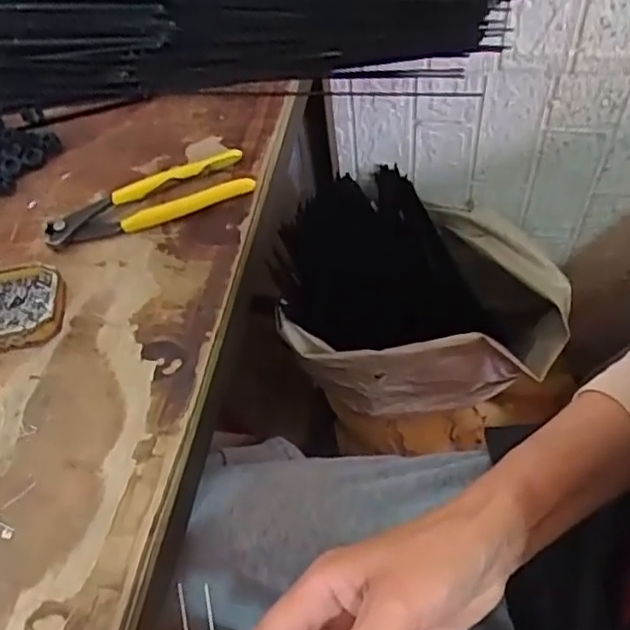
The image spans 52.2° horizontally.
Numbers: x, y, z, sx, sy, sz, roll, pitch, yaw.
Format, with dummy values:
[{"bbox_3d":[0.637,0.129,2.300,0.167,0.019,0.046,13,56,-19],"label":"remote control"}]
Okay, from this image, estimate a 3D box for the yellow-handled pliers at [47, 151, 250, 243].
[{"bbox_3d":[-0.131,-0.090,0.512,0.160,0.026,0.045,-16,52,-6],"label":"yellow-handled pliers"}]

